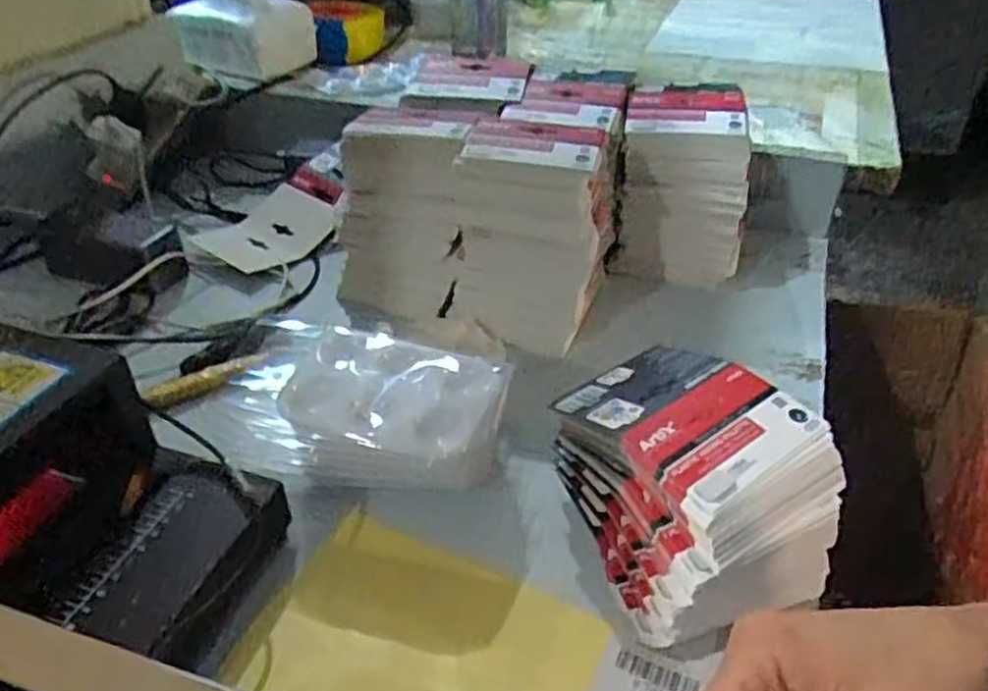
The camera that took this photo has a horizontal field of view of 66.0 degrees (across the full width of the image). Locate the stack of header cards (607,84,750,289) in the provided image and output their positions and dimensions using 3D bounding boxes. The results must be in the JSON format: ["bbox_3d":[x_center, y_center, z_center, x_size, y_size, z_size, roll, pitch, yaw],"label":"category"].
[{"bbox_3d":[0.172,-0.149,0.699,0.111,0.142,0.108,4,37,5],"label":"stack of header cards"}]

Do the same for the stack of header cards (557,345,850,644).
[{"bbox_3d":[0.114,0.078,0.450,0.127,0.093,0.158,-13,39,-17],"label":"stack of header cards"}]

